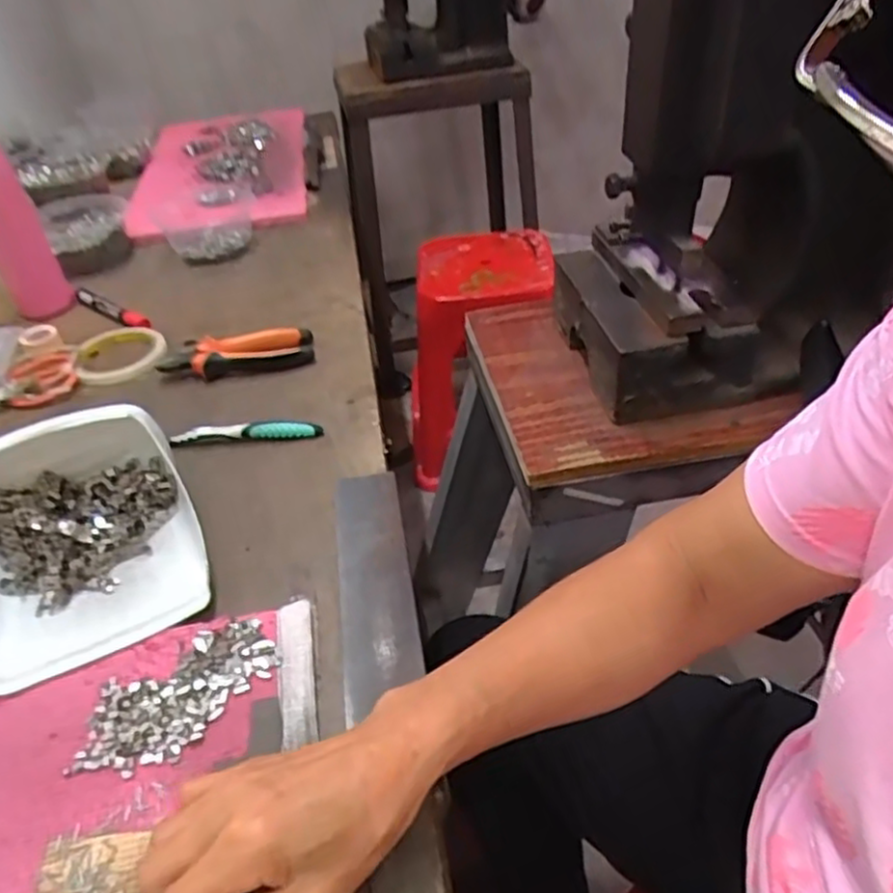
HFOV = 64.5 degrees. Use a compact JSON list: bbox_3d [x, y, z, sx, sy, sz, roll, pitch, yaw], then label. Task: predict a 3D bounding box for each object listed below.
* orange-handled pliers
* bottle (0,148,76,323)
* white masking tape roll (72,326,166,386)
[{"bbox_3d":[-0.211,-0.095,0.712,0.148,0.025,0.055,-10,40,-4],"label":"orange-handled pliers"},{"bbox_3d":[-0.490,-0.250,0.787,0.067,0.240,0.061,-4,40,3],"label":"bottle"},{"bbox_3d":[-0.345,-0.097,0.750,0.092,0.020,0.096,-2,39,1],"label":"white masking tape roll"}]

